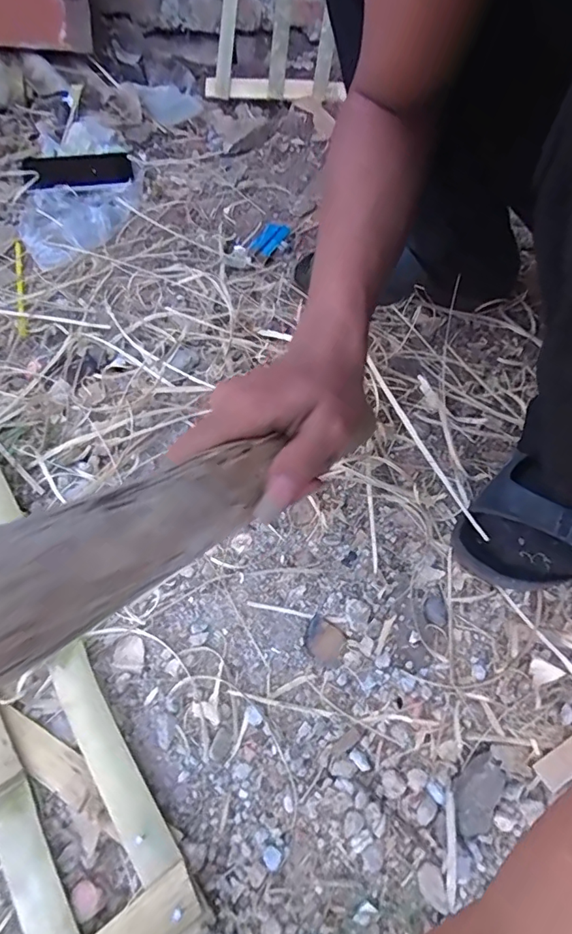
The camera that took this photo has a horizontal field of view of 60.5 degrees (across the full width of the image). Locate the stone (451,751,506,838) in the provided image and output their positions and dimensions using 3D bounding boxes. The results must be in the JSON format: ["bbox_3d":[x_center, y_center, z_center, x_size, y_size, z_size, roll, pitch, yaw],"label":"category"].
[{"bbox_3d":[0.128,0.219,0.329,0.029,0.007,0.050,29,60,17],"label":"stone"}]

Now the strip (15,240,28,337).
[{"bbox_3d":[-0.344,-0.236,0.634,0.009,0.004,0.190,-14,58,-11],"label":"strip"}]

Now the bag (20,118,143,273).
[{"bbox_3d":[-0.310,-0.426,0.739,0.162,0.031,0.381,-5,56,-5],"label":"bag"}]

